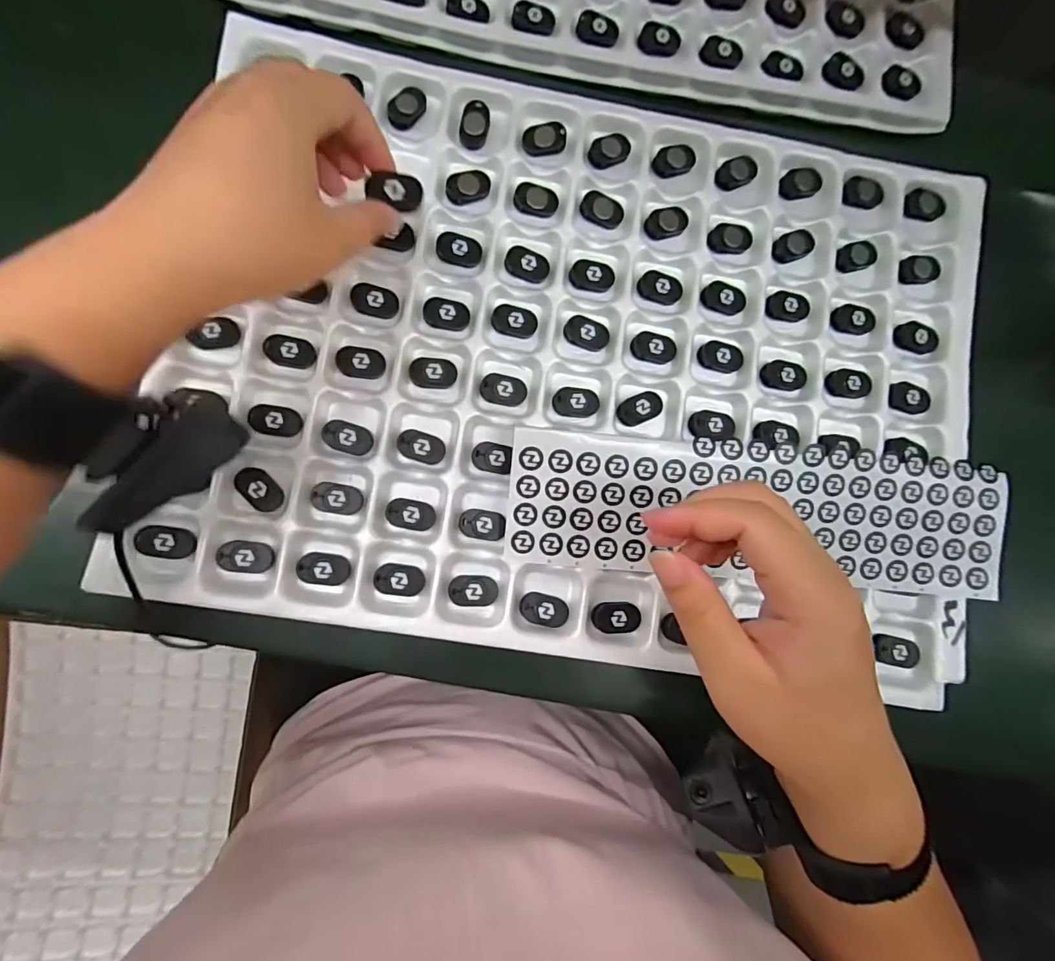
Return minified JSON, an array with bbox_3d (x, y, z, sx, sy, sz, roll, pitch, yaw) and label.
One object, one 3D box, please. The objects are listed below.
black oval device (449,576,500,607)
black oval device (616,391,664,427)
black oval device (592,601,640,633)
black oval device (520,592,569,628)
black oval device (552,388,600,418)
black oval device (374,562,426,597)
[{"bbox_3d":[-0.032,0.066,0.299,0.028,0.007,0.018,0,84,-4],"label":"black oval device"},{"bbox_3d":[0.072,-0.046,0.319,0.030,0.007,0.017,-28,87,-6],"label":"black oval device"},{"bbox_3d":[0.053,0.082,0.302,0.027,0.010,0.018,-2,84,-4],"label":"black oval device"},{"bbox_3d":[0.010,0.078,0.303,0.029,0.007,0.018,16,84,-2],"label":"black oval device"},{"bbox_3d":[0.031,-0.050,0.318,0.029,0.011,0.018,-4,85,-4],"label":"black oval device"},{"bbox_3d":[-0.076,0.059,0.298,0.028,0.009,0.018,11,84,-3],"label":"black oval device"}]

